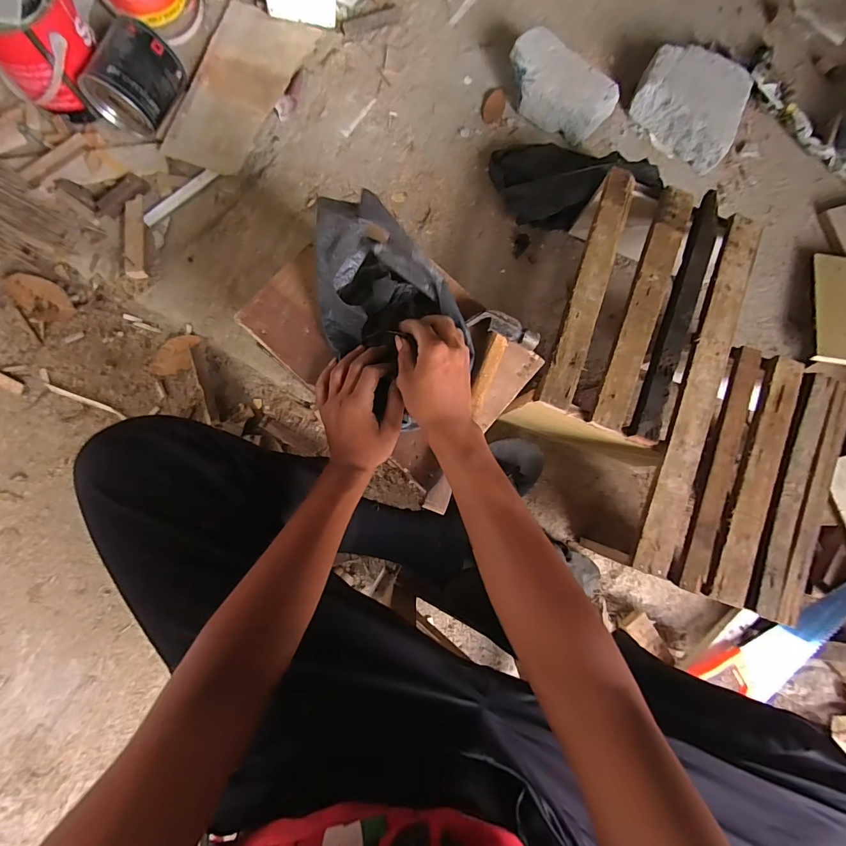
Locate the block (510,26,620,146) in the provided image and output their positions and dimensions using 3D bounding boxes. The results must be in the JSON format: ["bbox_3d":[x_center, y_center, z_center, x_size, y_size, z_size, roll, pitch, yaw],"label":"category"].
[{"bbox_3d":[0.252,-0.619,0.768,0.210,0.072,0.115,33,81,-2],"label":"block"}]

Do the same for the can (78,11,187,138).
[{"bbox_3d":[-0.469,-0.558,0.668,0.101,0.092,0.133,24,81,-3],"label":"can"}]

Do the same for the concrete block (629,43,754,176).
[{"bbox_3d":[0.529,-0.630,0.803,0.213,0.066,0.181,36,81,-1],"label":"concrete block"}]

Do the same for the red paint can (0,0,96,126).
[{"bbox_3d":[-0.588,-0.589,0.634,0.145,0.144,0.145,1,83,-6],"label":"red paint can"}]

